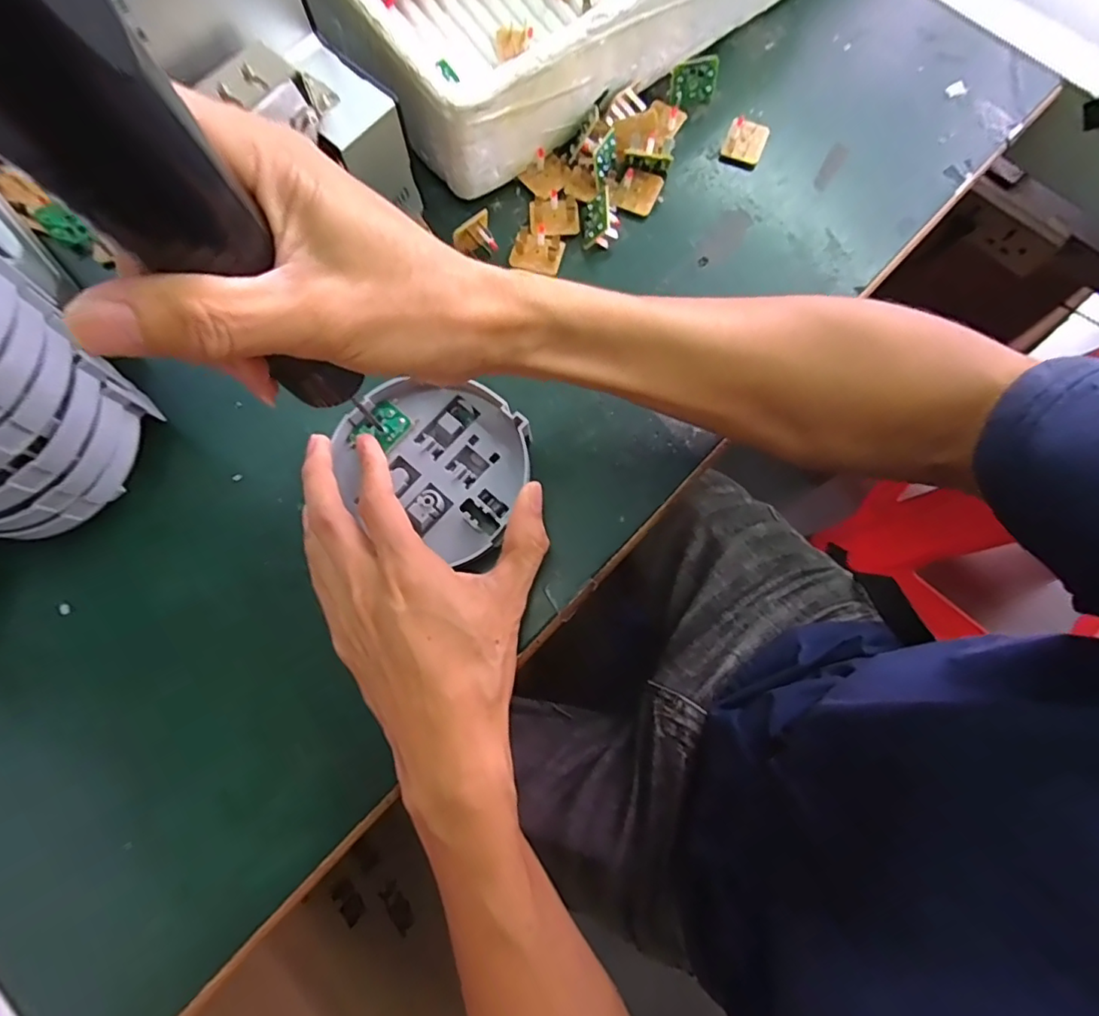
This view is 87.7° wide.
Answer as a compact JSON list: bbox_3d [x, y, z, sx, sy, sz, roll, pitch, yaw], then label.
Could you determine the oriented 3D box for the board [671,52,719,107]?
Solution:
[{"bbox_3d":[0.094,-0.276,0.370,0.029,0.026,0.005,-9,49,0],"label":"board"}]

